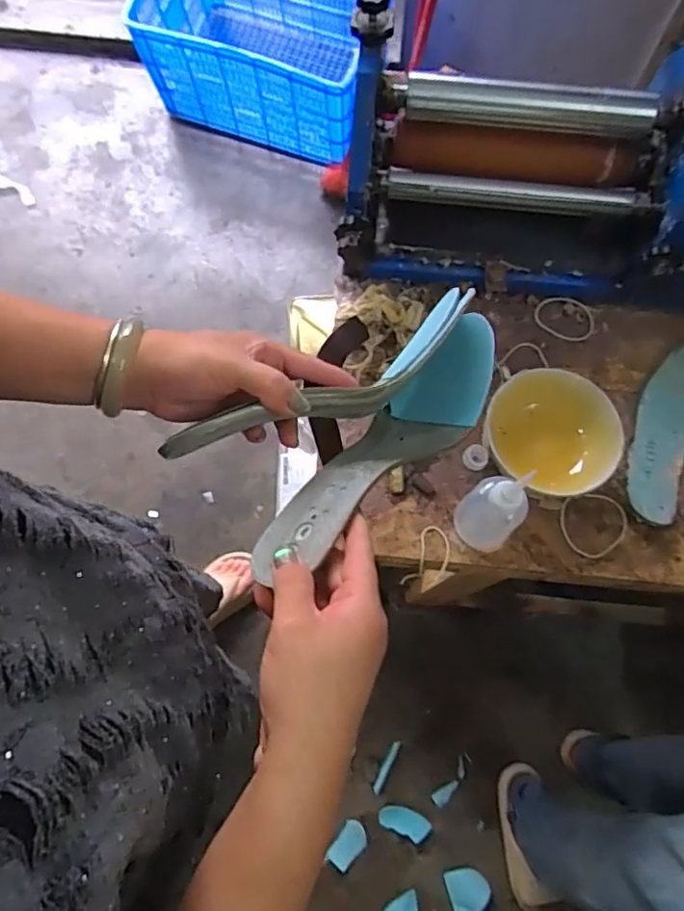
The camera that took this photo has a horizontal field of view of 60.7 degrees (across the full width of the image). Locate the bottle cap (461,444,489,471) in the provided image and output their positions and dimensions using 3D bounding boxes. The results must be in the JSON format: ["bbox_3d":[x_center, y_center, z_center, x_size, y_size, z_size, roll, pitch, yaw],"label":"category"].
[{"bbox_3d":[0.157,0.003,0.689,0.027,0.014,0.029,0,73,-1],"label":"bottle cap"}]

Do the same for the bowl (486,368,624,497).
[{"bbox_3d":[0.233,-0.021,0.662,0.143,0.058,0.141,0,73,-1],"label":"bowl"}]

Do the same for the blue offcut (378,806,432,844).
[{"bbox_3d":[0.127,0.742,1.179,0.104,0.012,0.049,23,74,6],"label":"blue offcut"}]

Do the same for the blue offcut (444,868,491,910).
[{"bbox_3d":[0.250,0.865,1.151,0.084,0.008,0.088,-23,59,0],"label":"blue offcut"}]

